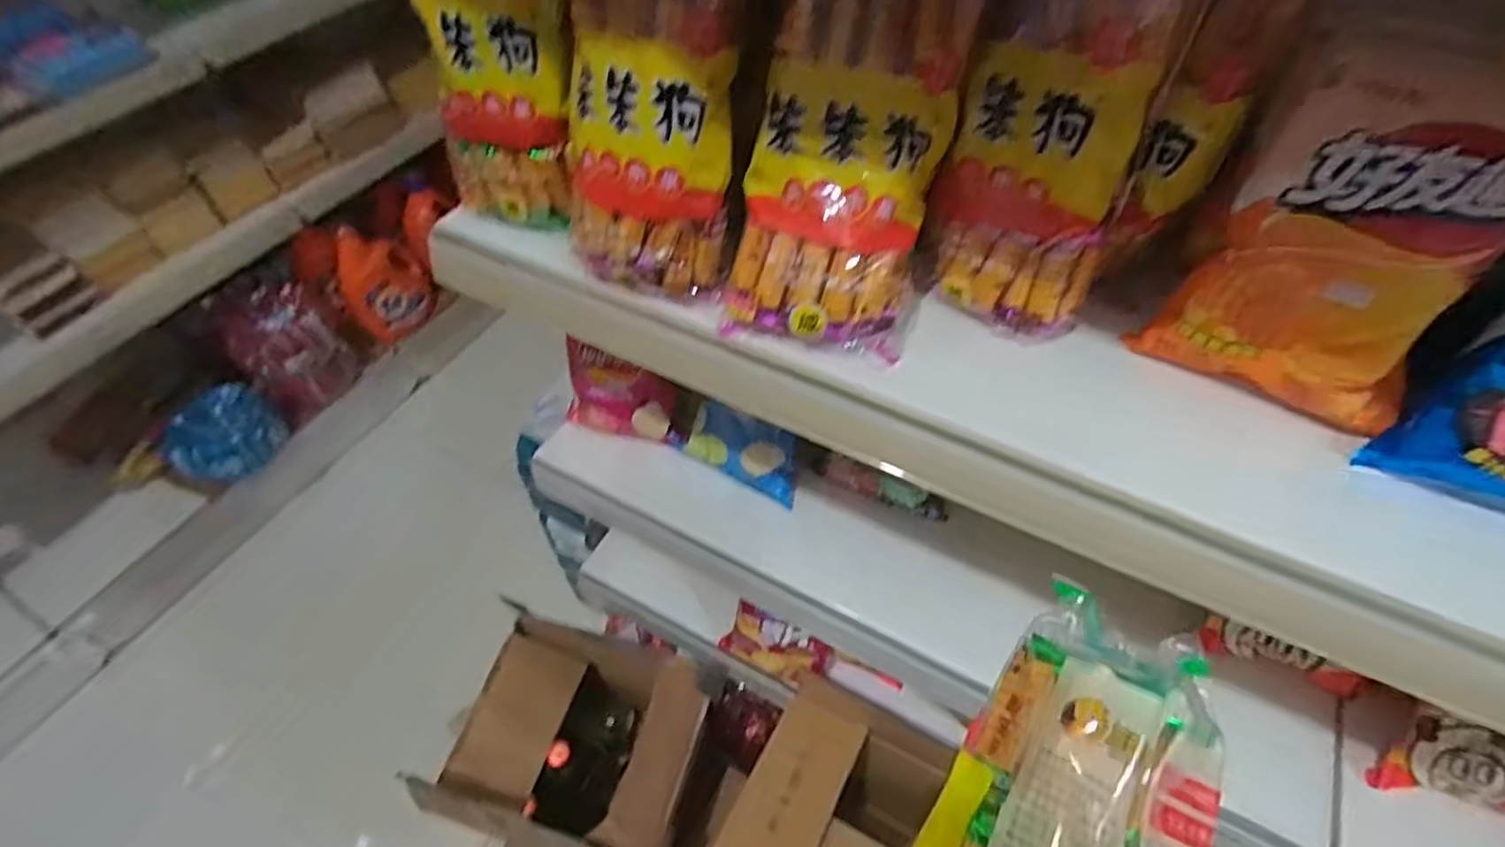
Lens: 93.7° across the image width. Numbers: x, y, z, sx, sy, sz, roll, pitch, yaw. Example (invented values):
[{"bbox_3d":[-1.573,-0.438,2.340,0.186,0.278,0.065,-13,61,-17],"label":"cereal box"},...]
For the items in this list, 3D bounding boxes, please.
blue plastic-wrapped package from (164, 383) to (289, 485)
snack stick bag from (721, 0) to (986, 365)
[{"bbox_3d":[-1.063,0.023,1.422,0.087,0.157,0.189,28,57,22],"label":"blue plastic-wrapped package"},{"bbox_3d":[0.062,-0.172,0.463,0.116,0.254,0.055,21,25,17],"label":"snack stick bag"}]

